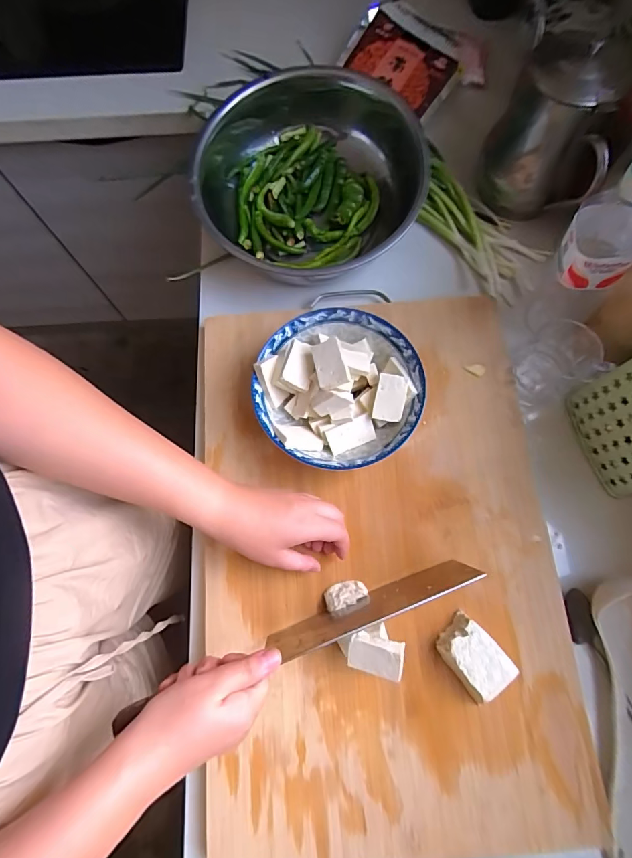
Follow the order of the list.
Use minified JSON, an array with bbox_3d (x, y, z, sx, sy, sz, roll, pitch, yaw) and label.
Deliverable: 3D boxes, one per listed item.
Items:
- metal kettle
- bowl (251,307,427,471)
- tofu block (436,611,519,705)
[{"bbox_3d":[0.275,-0.343,0.499,0.124,0.158,0.126,25,76,7],"label":"metal kettle"},{"bbox_3d":[0.023,-0.043,0.458,0.172,0.080,0.171,0,74,1],"label":"bowl"},{"bbox_3d":[0.150,0.218,0.405,0.048,0.029,0.062,-41,78,-10],"label":"tofu block"}]

